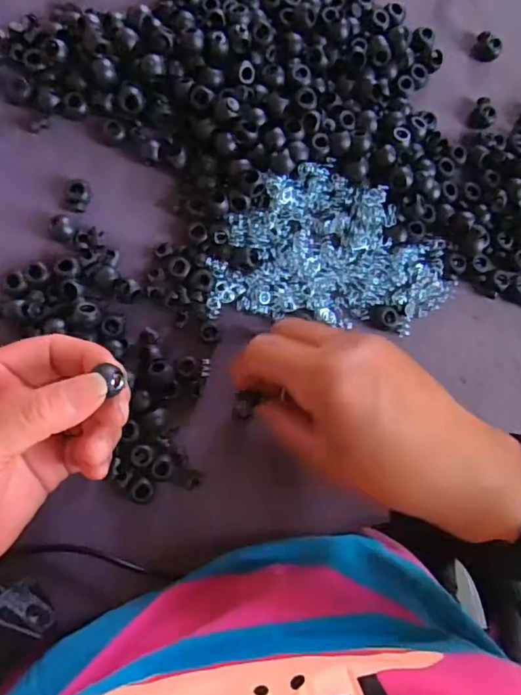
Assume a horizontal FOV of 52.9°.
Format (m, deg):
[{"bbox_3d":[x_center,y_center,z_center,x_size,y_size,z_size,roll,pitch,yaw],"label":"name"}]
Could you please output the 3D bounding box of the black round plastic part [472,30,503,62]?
[{"bbox_3d":[0.156,-0.206,0.362,0.019,0.012,0.013,39,81,-3],"label":"black round plastic part"}]

